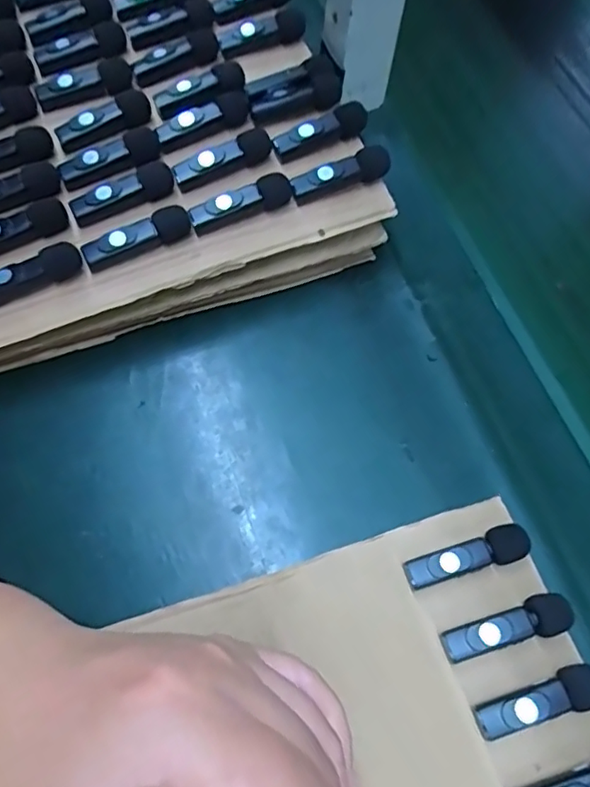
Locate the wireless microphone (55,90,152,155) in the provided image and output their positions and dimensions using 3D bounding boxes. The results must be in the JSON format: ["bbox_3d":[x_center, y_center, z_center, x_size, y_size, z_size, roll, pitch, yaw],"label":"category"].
[{"bbox_3d":[-0.126,-0.180,0.373,0.063,0.022,0.015,-24,68,-14],"label":"wireless microphone"}]

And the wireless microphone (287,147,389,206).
[{"bbox_3d":[0.028,-0.137,0.356,0.065,0.020,0.012,-20,67,-12],"label":"wireless microphone"}]

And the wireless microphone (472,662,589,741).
[{"bbox_3d":[0.119,0.151,0.281,0.064,0.021,0.019,-12,66,-9],"label":"wireless microphone"}]

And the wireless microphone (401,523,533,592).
[{"bbox_3d":[0.092,0.089,0.306,0.067,0.016,0.018,-14,66,-9],"label":"wireless microphone"}]

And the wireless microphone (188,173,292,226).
[{"bbox_3d":[-0.033,-0.117,0.346,0.062,0.019,0.012,-17,67,-11],"label":"wireless microphone"}]

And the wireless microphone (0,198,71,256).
[{"bbox_3d":[-0.170,-0.099,0.342,0.064,0.020,0.012,-24,68,-14],"label":"wireless microphone"}]

